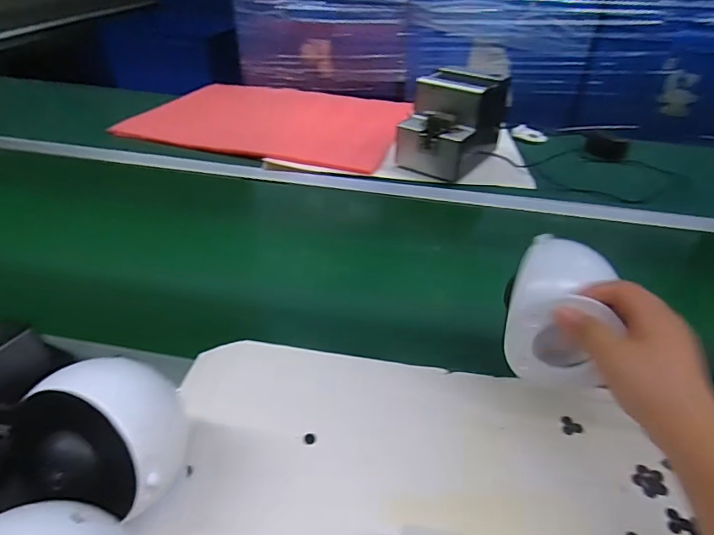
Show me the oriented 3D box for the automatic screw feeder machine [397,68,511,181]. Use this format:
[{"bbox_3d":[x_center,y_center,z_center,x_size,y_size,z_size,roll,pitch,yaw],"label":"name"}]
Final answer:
[{"bbox_3d":[0.170,-0.262,0.846,0.128,0.140,0.179,22,41,24],"label":"automatic screw feeder machine"}]

